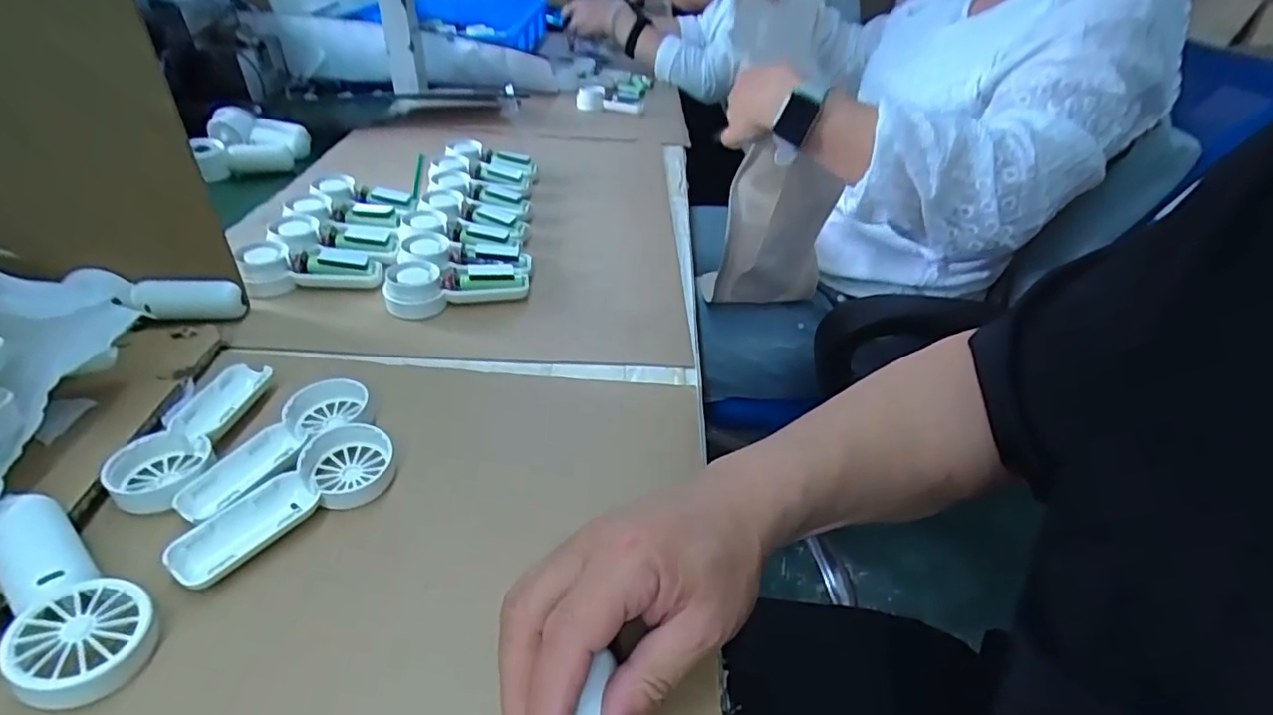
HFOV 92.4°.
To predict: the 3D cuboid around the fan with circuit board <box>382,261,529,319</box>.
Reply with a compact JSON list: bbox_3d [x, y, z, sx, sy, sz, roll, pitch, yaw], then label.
[{"bbox_3d":[-0.146,-0.058,0.498,0.109,0.031,0.038,-11,38,-19],"label":"fan with circuit board"}]

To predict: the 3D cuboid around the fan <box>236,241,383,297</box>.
[{"bbox_3d":[-0.263,-0.072,0.499,0.101,0.027,0.045,-8,38,-15],"label":"fan"}]

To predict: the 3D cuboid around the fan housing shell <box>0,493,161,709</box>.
[{"bbox_3d":[-0.254,0.103,0.262,0.104,0.024,0.045,24,40,22],"label":"fan housing shell"}]

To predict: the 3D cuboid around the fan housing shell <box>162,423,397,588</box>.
[{"bbox_3d":[-0.183,0.072,0.321,0.047,0.018,0.110,31,44,32],"label":"fan housing shell"}]

